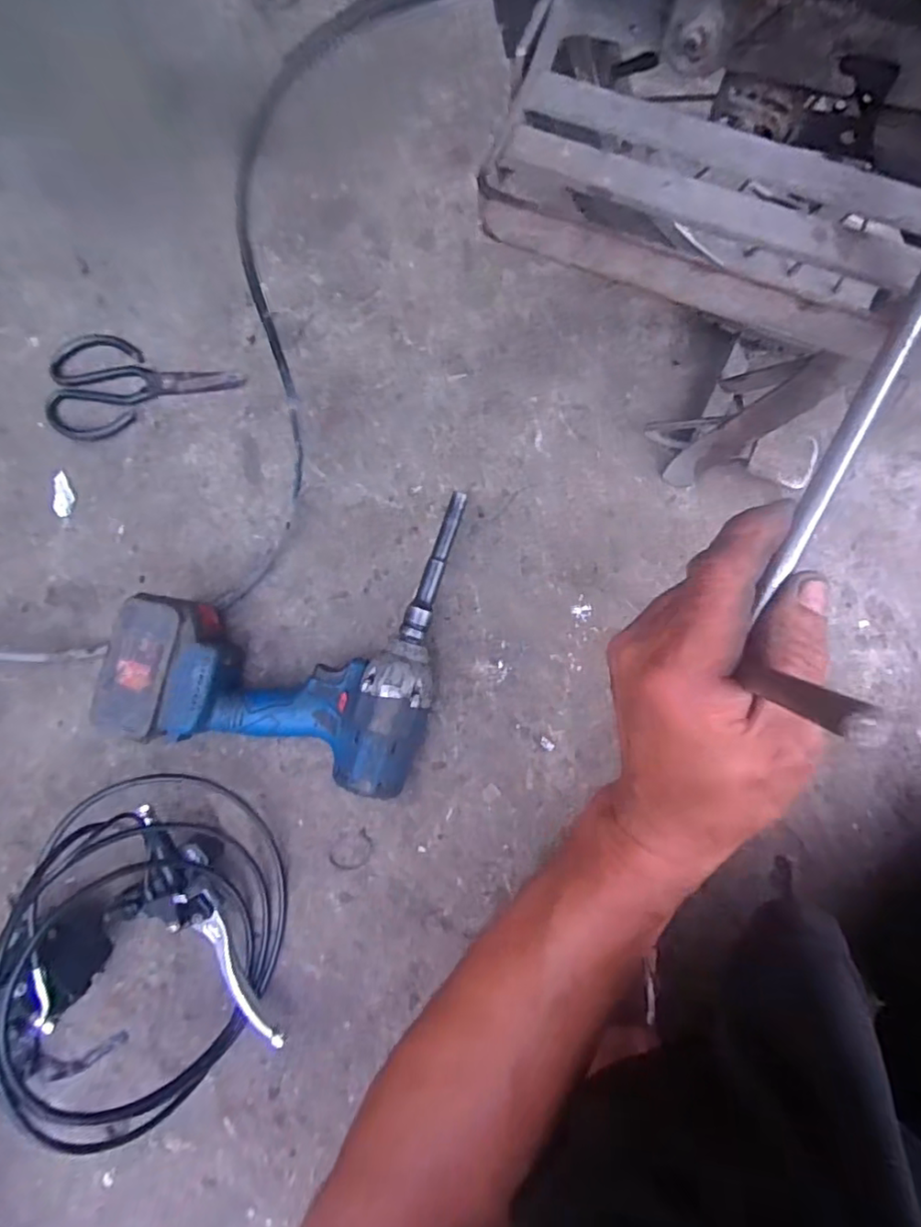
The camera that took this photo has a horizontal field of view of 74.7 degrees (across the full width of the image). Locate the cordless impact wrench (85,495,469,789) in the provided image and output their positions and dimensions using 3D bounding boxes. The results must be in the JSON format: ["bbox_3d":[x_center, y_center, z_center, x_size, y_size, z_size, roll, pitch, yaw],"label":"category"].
[{"bbox_3d":[-0.134,0.005,0.504,0.242,0.081,0.235,12,79,7],"label":"cordless impact wrench"}]

